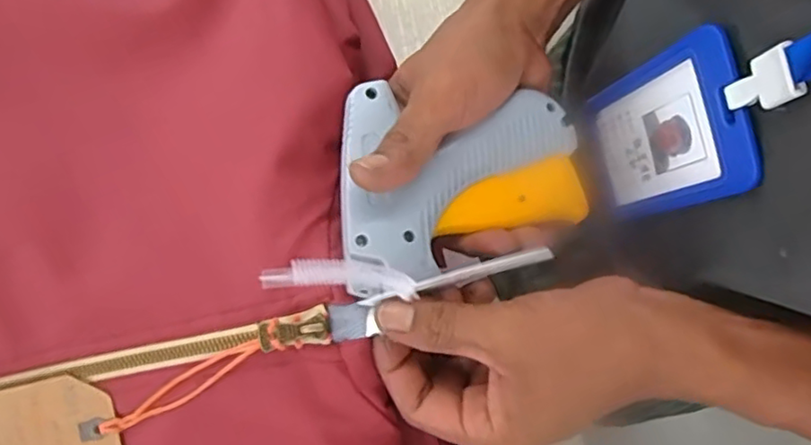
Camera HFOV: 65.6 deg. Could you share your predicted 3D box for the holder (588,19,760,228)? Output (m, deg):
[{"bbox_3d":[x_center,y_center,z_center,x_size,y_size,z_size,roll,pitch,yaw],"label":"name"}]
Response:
[{"bbox_3d":[0.119,-0.040,0.293,0.004,0.106,0.068,-11,84,-13],"label":"holder"}]

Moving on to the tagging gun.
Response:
[{"bbox_3d":[0.010,-0.014,0.290,0.145,0.034,0.091,-2,80,1],"label":"tagging gun"}]

